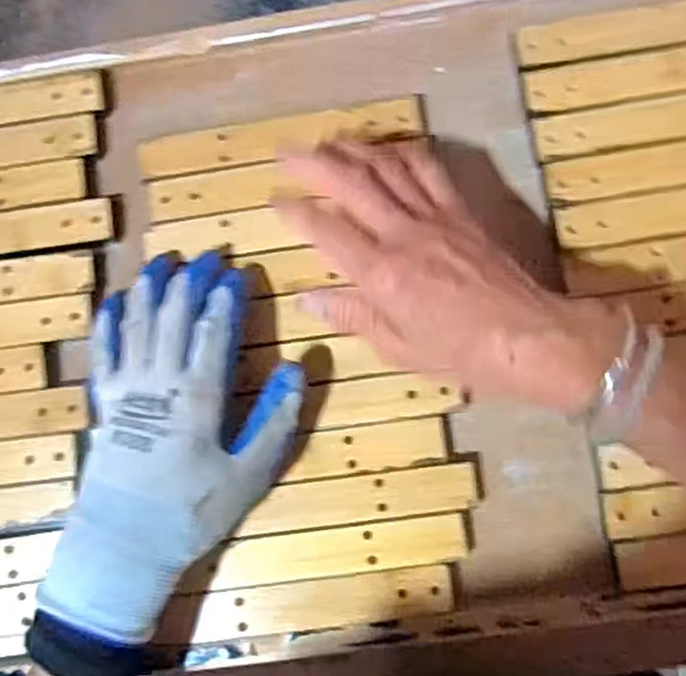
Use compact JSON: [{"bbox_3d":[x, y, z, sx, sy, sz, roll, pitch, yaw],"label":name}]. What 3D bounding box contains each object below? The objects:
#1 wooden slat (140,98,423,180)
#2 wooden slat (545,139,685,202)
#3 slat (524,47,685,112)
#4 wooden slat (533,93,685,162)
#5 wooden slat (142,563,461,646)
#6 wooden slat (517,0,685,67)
[{"bbox_3d":[-0.040,-0.125,0.452,0.177,0.006,0.026,-8,84,4],"label":"wooden slat"},{"bbox_3d":[0.213,-0.106,0.428,0.175,0.004,0.028,-8,84,4],"label":"wooden slat"},{"bbox_3d":[0.201,-0.163,0.437,0.172,0.006,0.027,-8,84,4],"label":"slat"},{"bbox_3d":[0.206,-0.135,0.432,0.174,0.004,0.028,-8,84,4],"label":"wooden slat"},{"bbox_3d":[-0.017,0.158,0.425,0.163,0.004,0.029,-8,84,4],"label":"wooden slat"},{"bbox_3d":[0.197,-0.193,0.442,0.175,0.008,0.029,-7,84,4],"label":"wooden slat"}]

